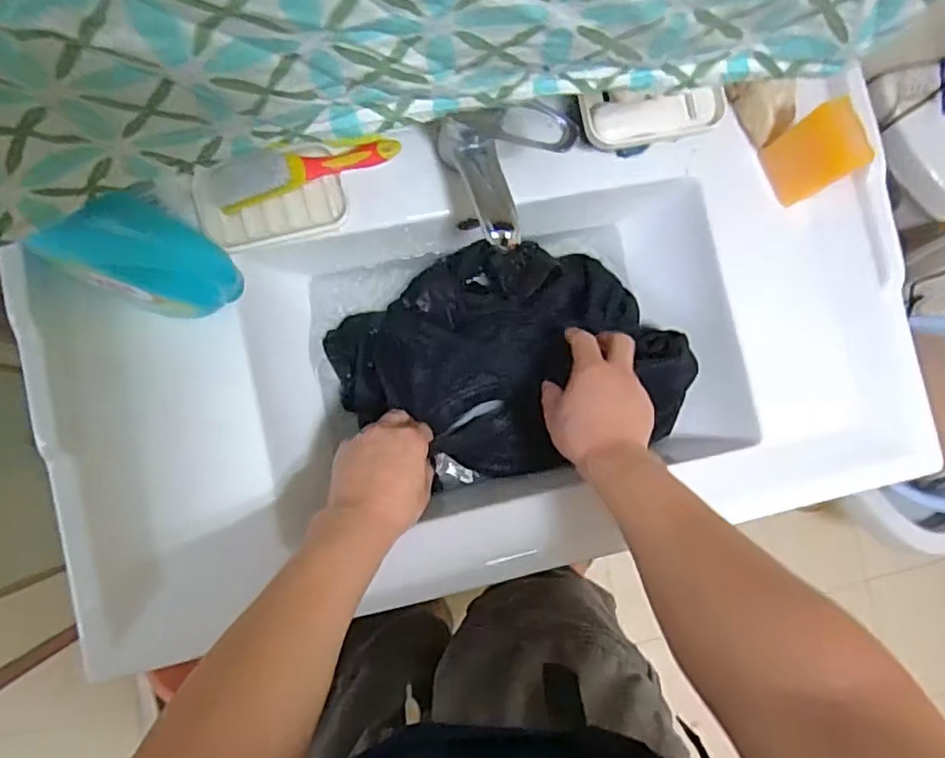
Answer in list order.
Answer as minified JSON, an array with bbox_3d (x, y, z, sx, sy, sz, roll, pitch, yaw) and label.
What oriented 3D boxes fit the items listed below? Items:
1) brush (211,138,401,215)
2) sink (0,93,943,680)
[{"bbox_3d":[-0.153,-0.193,0.597,0.174,0.043,0.044,-13,87,-9],"label":"brush"},{"bbox_3d":[0.027,-0.015,0.649,0.795,0.180,0.394,-10,86,-8],"label":"sink"}]

